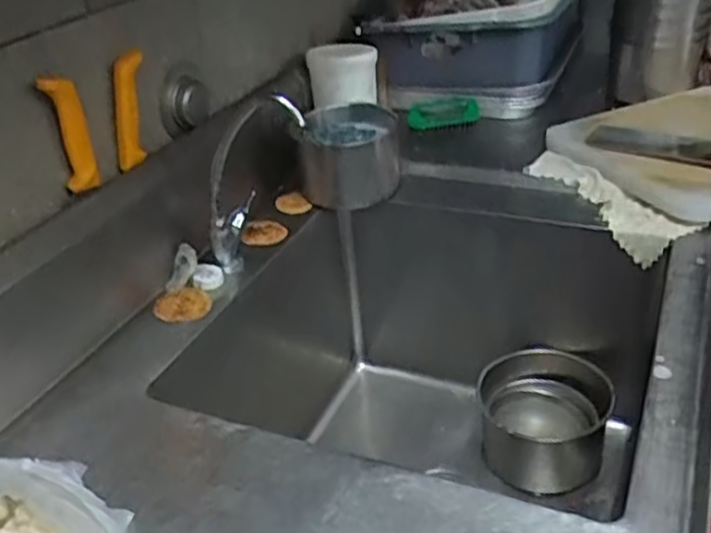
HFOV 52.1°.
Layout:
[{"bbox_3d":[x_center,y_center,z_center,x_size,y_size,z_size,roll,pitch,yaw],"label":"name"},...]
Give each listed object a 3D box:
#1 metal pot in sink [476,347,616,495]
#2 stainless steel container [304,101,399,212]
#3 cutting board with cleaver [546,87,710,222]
[{"bbox_3d":[0.295,0.235,1.124,0.194,0.119,0.185,-4,32,2],"label":"metal pot in sink"},{"bbox_3d":[-0.005,-0.174,1.138,0.143,0.118,0.145,-1,32,6],"label":"stainless steel container"},{"bbox_3d":[0.552,-0.194,1.134,0.408,0.046,0.335,-18,34,-19],"label":"cutting board with cleaver"}]

